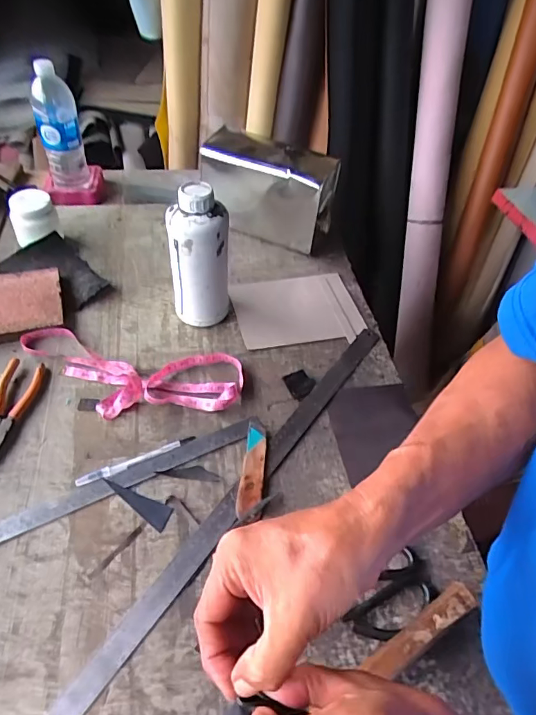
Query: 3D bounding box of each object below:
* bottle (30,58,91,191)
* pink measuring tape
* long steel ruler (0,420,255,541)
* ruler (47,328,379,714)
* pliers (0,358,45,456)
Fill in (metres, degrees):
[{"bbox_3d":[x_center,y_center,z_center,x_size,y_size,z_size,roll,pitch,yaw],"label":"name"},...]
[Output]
[{"bbox_3d":[-0.403,-0.444,0.929,0.075,0.226,0.065,-15,51,-19],"label":"bottle"},{"bbox_3d":[-0.201,0.022,0.677,0.324,0.023,0.136,7,48,1],"label":"pink measuring tape"},{"bbox_3d":[-0.226,0.166,0.560,0.452,0.005,0.034,-20,53,-22],"label":"long steel ruler"},{"bbox_3d":[-0.010,0.142,0.599,0.032,0.010,0.606,28,52,22],"label":"ruler"},{"bbox_3d":[-0.335,0.068,0.626,0.052,0.022,0.161,1,48,-5],"label":"pliers"}]

